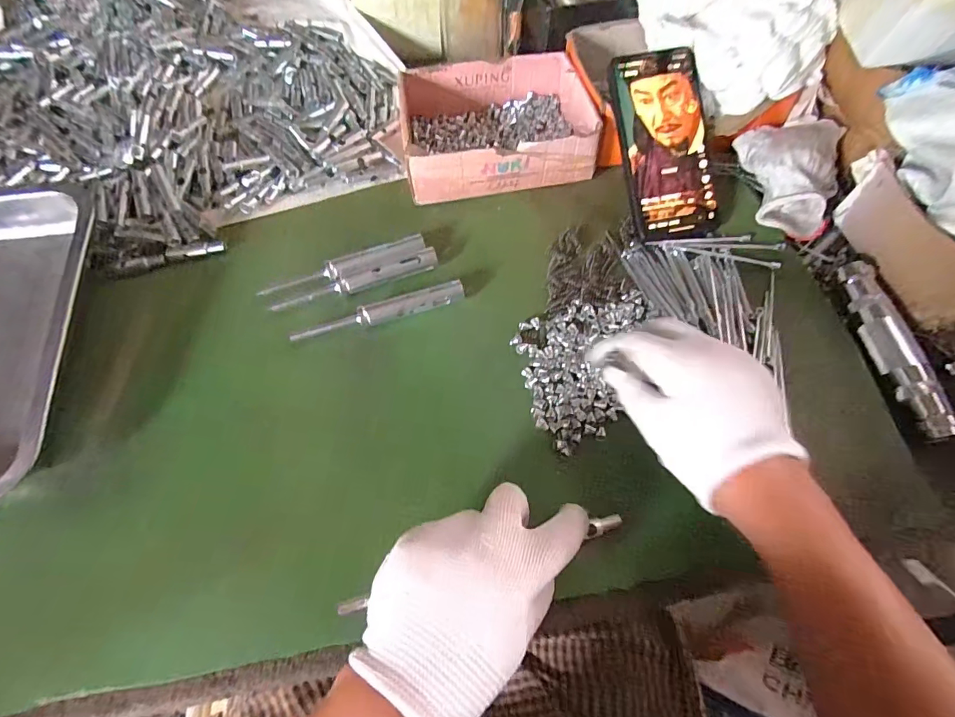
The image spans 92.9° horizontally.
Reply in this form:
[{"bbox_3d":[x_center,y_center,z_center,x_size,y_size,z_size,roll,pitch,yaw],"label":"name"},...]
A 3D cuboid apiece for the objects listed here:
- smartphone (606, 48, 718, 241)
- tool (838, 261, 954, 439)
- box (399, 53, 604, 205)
[{"bbox_3d":[0.166,-0.186,0.396,0.076,0.008,0.161,-10,93,-3],"label":"smartphone"},{"bbox_3d":[0.310,-0.009,0.342,0.025,0.026,0.139,-5,63,-1],"label":"tool"},{"bbox_3d":[0.015,-0.232,0.440,0.168,0.049,0.140,-9,63,-3],"label":"box"}]

